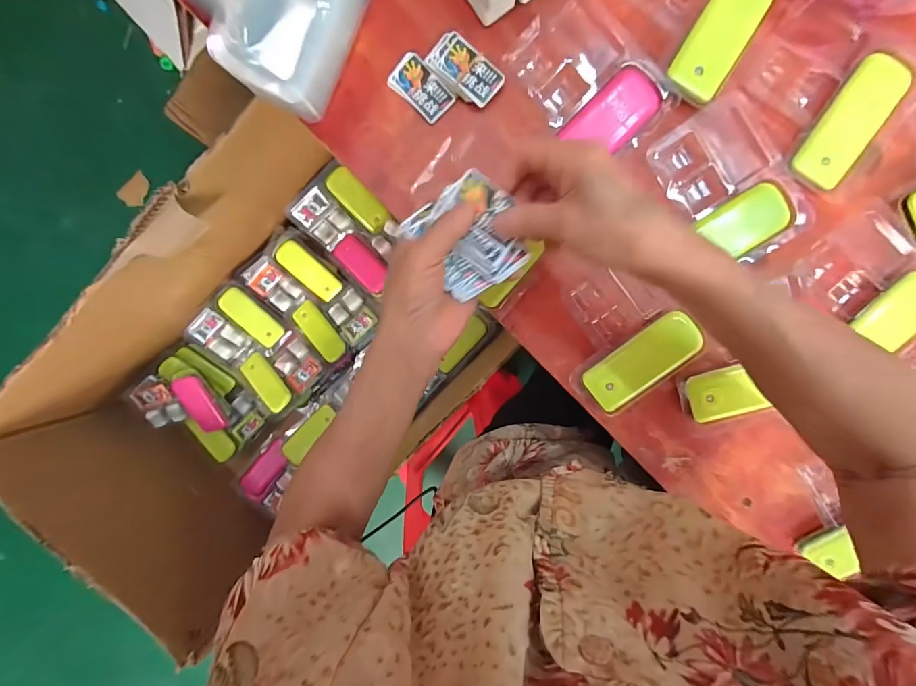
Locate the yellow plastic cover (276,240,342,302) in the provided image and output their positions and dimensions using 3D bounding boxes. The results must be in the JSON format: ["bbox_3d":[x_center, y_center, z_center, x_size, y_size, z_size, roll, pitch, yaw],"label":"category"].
[{"bbox_3d":[-0.230,-0.110,0.606,0.039,0.011,0.105,-43,114,6],"label":"yellow plastic cover"}]

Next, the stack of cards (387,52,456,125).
[{"bbox_3d":[-0.032,-0.220,0.337,0.033,0.004,0.056,-45,92,6],"label":"stack of cards"}]

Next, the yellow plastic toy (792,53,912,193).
[{"bbox_3d":[0.324,-0.182,0.322,0.046,0.009,0.103,31,96,-1],"label":"yellow plastic toy"}]

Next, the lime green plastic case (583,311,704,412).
[{"bbox_3d":[0.163,0.016,0.347,0.102,0.016,0.041,-39,93,5],"label":"lime green plastic case"}]

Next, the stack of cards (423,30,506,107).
[{"bbox_3d":[0.006,-0.232,0.331,0.062,0.009,0.035,41,96,-2],"label":"stack of cards"}]

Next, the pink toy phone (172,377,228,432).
[{"bbox_3d":[-0.420,0.104,0.639,0.041,0.015,0.107,-16,115,4],"label":"pink toy phone"}]

